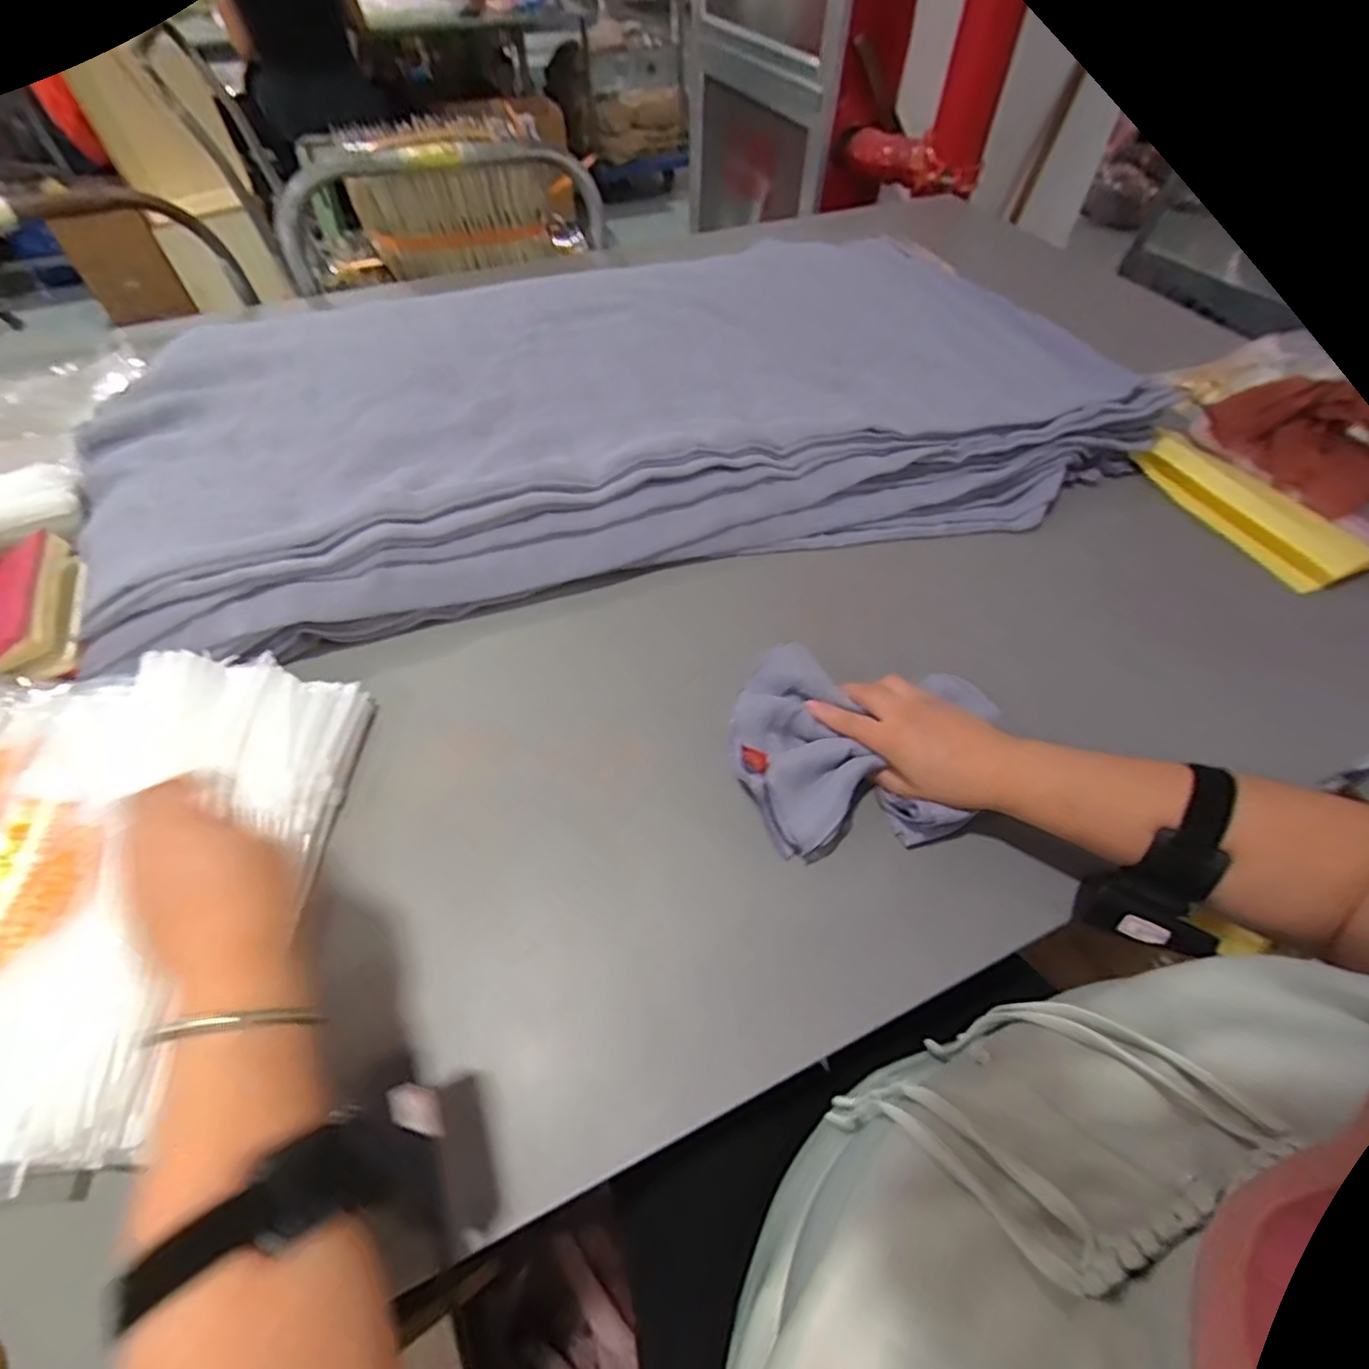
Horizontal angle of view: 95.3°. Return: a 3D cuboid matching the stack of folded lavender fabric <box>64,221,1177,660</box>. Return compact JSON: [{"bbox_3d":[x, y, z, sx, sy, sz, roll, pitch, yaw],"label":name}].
[{"bbox_3d":[-0.058,-0.341,0.733,1.102,0.081,0.561,-12,55,-10],"label":"stack of folded lavender fabric"}]

